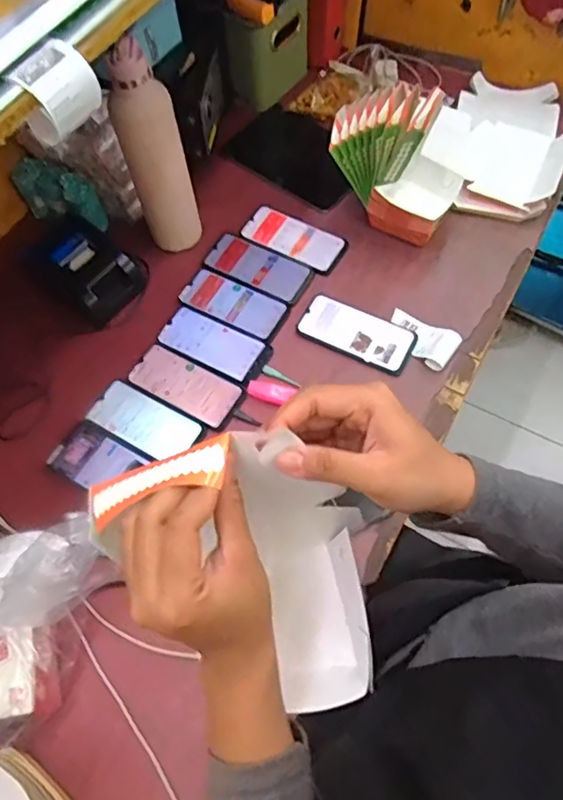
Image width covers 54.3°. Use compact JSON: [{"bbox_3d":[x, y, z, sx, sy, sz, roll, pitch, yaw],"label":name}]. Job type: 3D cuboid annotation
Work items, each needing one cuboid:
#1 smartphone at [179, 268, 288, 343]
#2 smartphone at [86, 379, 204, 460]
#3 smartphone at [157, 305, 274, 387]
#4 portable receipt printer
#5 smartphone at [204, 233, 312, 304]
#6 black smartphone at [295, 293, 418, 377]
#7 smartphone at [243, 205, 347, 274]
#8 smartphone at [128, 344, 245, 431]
[{"bbox_3d":[-0.074,-0.149,0.845,0.162,0.008,0.073,28,67,17],"label":"smartphone"},{"bbox_3d":[-0.189,0.029,0.760,0.151,0.015,0.075,26,67,16],"label":"smartphone"},{"bbox_3d":[-0.099,-0.083,0.812,0.164,0.007,0.077,27,67,16],"label":"smartphone"},{"bbox_3d":[-0.294,-0.200,0.827,0.134,0.080,0.117,33,69,19],"label":"portable receipt printer"},{"bbox_3d":[-0.036,-0.213,0.873,0.163,0.013,0.081,28,67,17],"label":"smartphone"},{"bbox_3d":[0.109,-0.103,0.802,0.167,0.010,0.075,25,67,15],"label":"black smartphone"},{"bbox_3d":[0.021,-0.266,0.900,0.167,0.012,0.081,28,68,17],"label":"smartphone"},{"bbox_3d":[-0.136,-0.023,0.778,0.158,0.006,0.073,28,68,17],"label":"smartphone"}]

